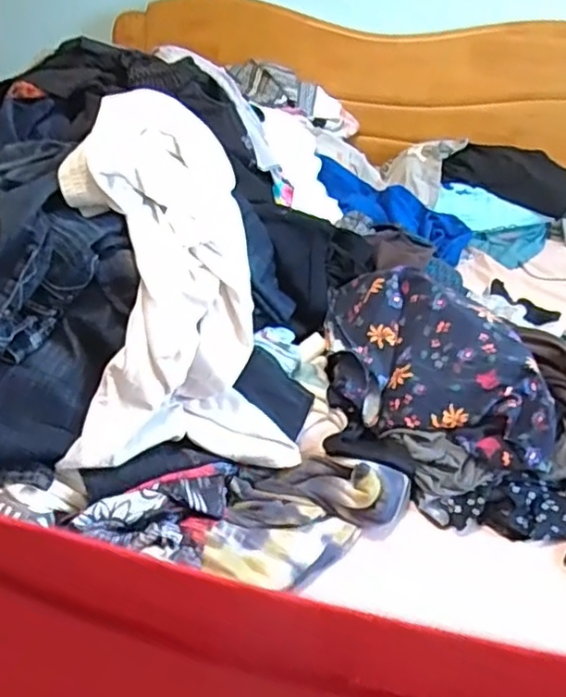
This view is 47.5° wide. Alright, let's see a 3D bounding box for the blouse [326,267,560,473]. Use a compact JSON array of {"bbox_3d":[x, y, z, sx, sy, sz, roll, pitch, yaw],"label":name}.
[{"bbox_3d":[0.261,0.012,1.116,0.406,0.139,0.324,12,33,15],"label":"blouse"}]

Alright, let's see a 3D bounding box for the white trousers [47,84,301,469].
[{"bbox_3d":[-0.158,-0.105,0.917,0.308,0.578,0.178,-6,-4,-14],"label":"white trousers"}]

